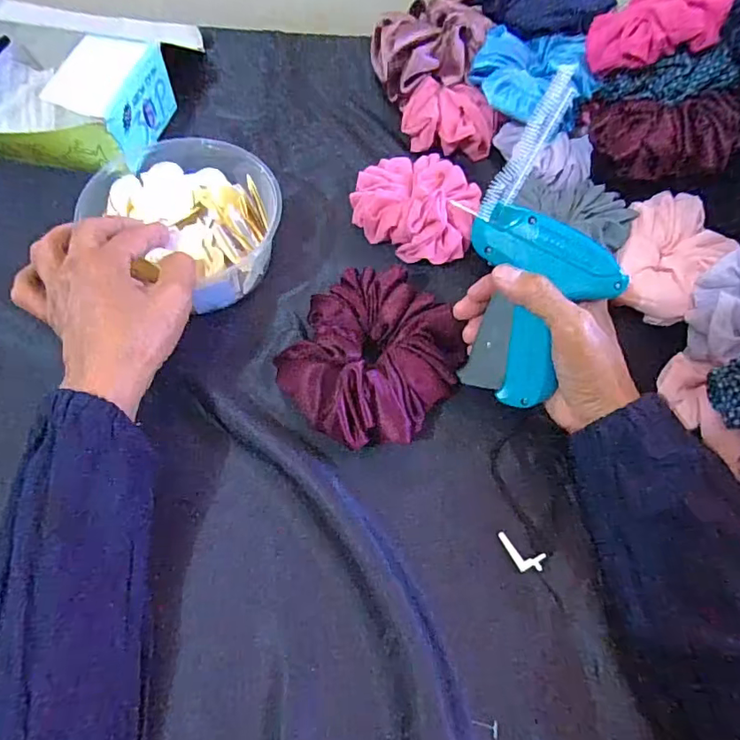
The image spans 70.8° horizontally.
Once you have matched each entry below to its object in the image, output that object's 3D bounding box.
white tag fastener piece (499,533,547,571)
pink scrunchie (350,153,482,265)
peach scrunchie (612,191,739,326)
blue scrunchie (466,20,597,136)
[{"bbox_3d":[0.094,0.116,0.327,0.030,0.004,0.016,28,64,12],"label":"white tag fastener piece"},{"bbox_3d":[0.037,-0.144,0.440,0.101,0.053,0.110,11,61,3],"label":"pink scrunchie"},{"bbox_3d":[0.236,-0.092,0.416,0.076,0.033,0.110,39,66,17],"label":"peach scrunchie"},{"bbox_3d":[0.145,-0.262,0.473,0.106,0.050,0.084,10,61,3],"label":"blue scrunchie"}]

